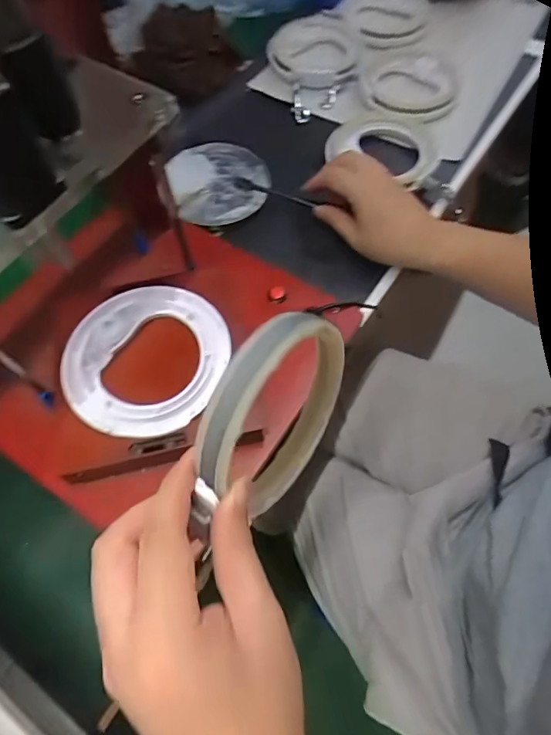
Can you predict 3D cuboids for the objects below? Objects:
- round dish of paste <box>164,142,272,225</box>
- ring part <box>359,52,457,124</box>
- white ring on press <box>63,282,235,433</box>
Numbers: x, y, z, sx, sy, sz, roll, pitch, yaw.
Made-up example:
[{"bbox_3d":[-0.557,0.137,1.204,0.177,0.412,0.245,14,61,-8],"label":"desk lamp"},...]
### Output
[{"bbox_3d":[-0.069,-0.228,0.577,0.117,0.021,0.119,-1,63,2],"label":"round dish of paste"},{"bbox_3d":[0.177,-0.377,0.629,0.122,0.025,0.132,0,63,2],"label":"ring part"},{"bbox_3d":[-0.106,-0.010,0.388,0.134,0.013,0.130,-1,63,2],"label":"white ring on press"}]

